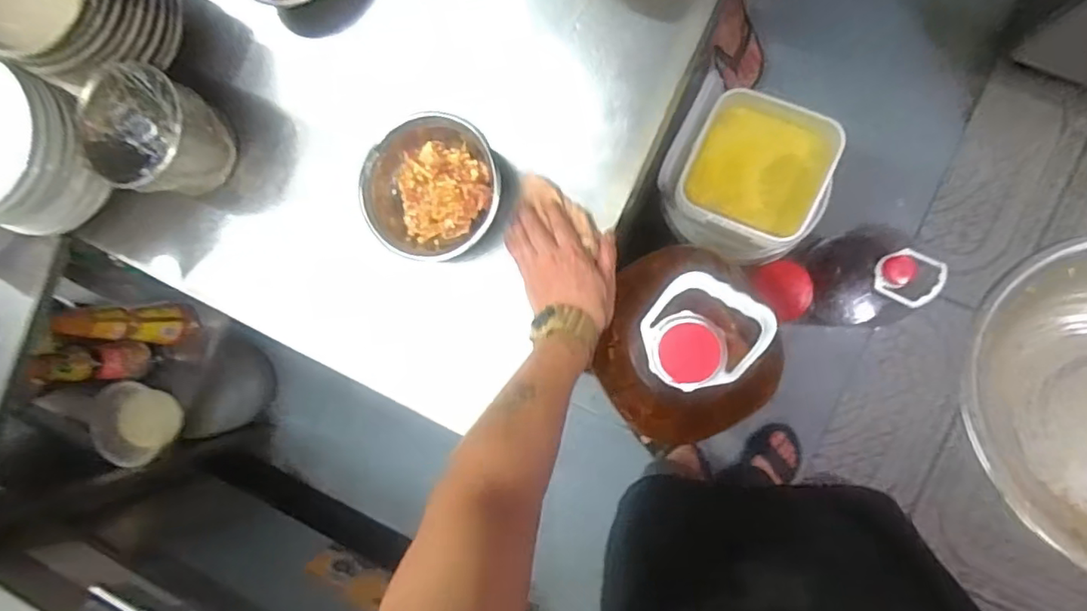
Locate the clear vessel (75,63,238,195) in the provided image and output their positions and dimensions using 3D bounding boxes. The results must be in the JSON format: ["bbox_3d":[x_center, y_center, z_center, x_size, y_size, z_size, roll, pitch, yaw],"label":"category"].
[{"bbox_3d":[-0.506,-0.223,0.780,0.153,0.104,0.145,0,90,10],"label":"clear vessel"}]

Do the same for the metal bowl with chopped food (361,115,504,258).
[{"bbox_3d":[-0.140,-0.153,0.755,0.171,0.070,0.180,0,90,10],"label":"metal bowl with chopped food"}]

